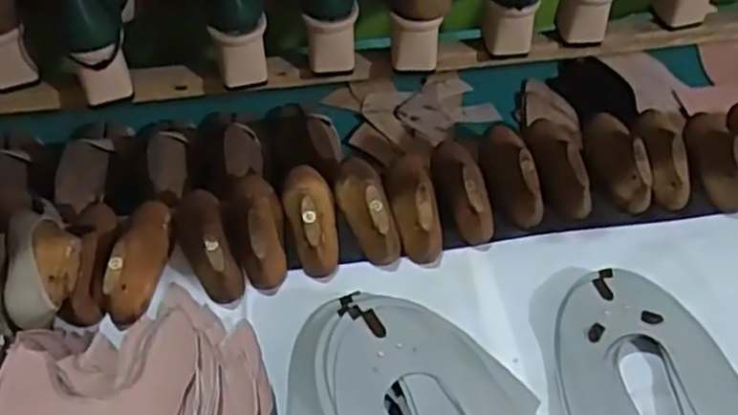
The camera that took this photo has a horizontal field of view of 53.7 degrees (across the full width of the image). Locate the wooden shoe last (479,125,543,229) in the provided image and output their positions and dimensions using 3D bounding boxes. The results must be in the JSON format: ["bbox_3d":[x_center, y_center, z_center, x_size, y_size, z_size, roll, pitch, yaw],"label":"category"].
[{"bbox_3d":[0.147,-0.044,0.770,0.047,0.051,0.138,-7,53,-6],"label":"wooden shoe last"}]

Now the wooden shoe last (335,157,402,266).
[{"bbox_3d":[-0.005,-0.011,0.748,0.050,0.050,0.141,-13,54,-10],"label":"wooden shoe last"}]

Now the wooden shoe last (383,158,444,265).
[{"bbox_3d":[0.045,-0.015,0.750,0.047,0.050,0.139,-6,53,-5],"label":"wooden shoe last"}]

